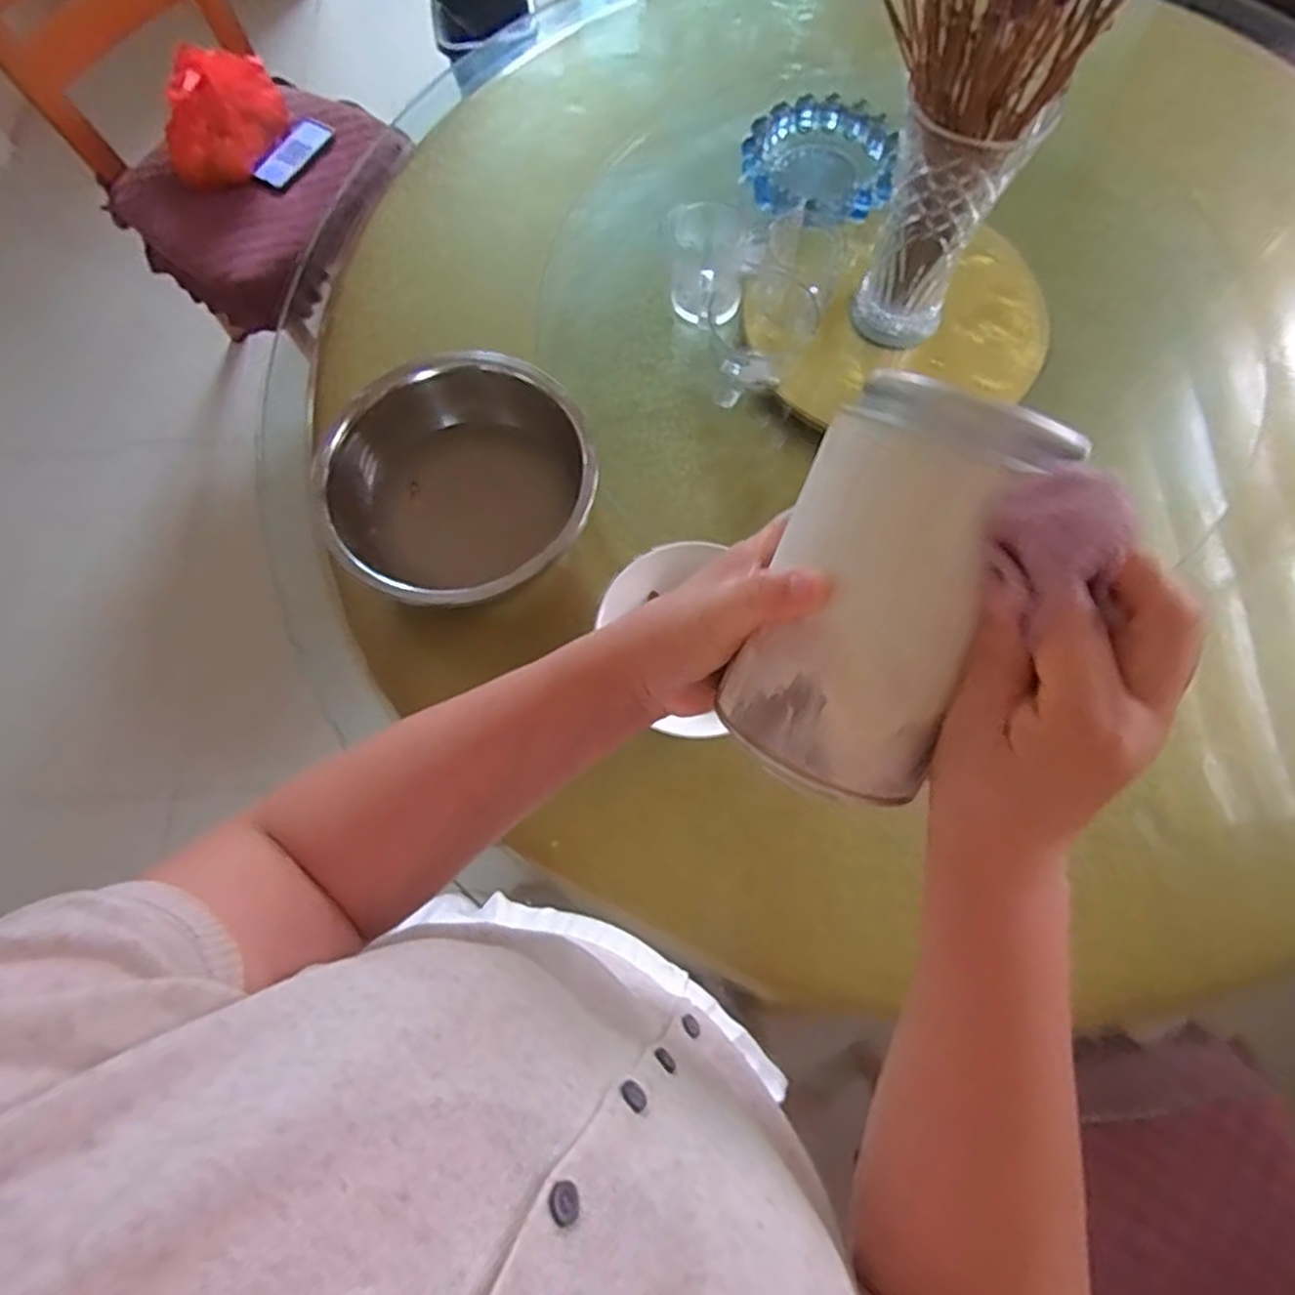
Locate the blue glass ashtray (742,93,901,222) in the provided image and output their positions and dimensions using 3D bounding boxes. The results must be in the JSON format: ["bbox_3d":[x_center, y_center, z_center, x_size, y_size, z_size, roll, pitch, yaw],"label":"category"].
[{"bbox_3d":[0.198,-0.561,0.853,0.178,0.057,0.184,14,73,5],"label":"blue glass ashtray"}]

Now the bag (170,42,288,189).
[{"bbox_3d":[-0.738,-0.923,1.249,0.093,0.168,0.228,42,77,13],"label":"bag"}]

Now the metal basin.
[{"bbox_3d":[-0.171,-0.154,0.709,0.248,0.123,0.229,0,72,1],"label":"metal basin"}]

